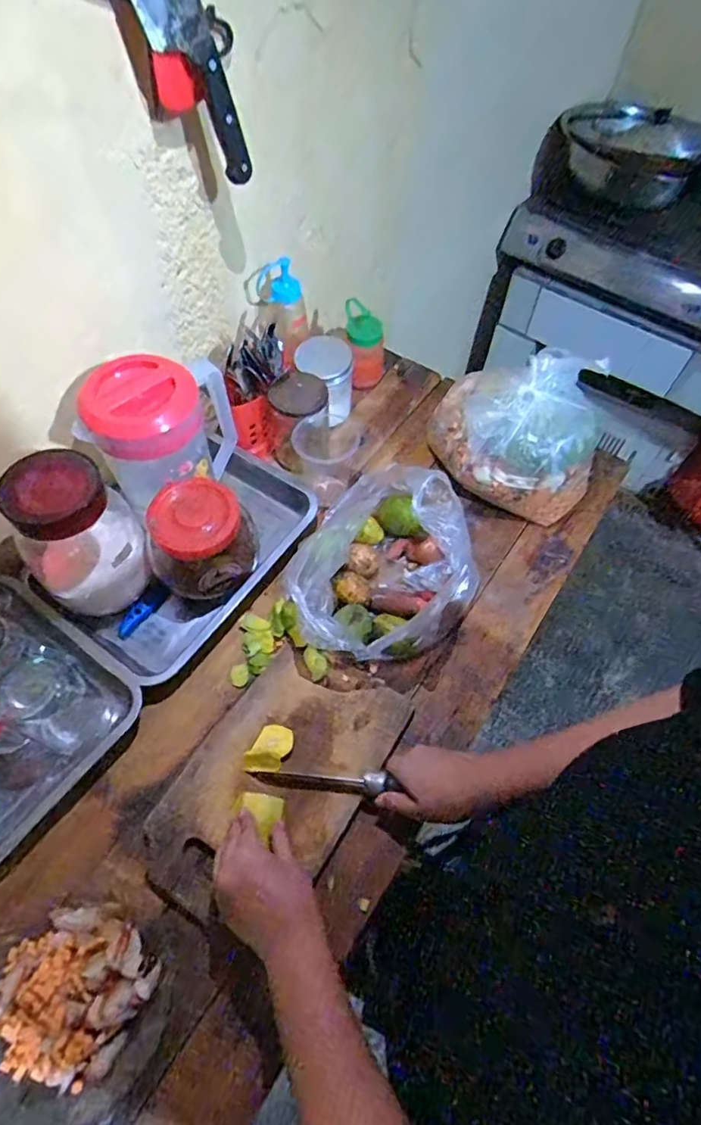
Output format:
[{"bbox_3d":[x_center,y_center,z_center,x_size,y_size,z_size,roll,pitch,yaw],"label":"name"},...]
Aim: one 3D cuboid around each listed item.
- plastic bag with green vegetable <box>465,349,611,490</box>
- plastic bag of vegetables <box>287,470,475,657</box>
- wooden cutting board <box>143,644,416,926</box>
[{"bbox_3d":[0.250,-0.205,0.752,0.175,0.105,0.172,9,58,3],"label":"plastic bag with green vegetable"},{"bbox_3d":[0.043,0.007,0.690,0.195,0.140,0.256,37,64,19],"label":"plastic bag of vegetables"},{"bbox_3d":[-0.081,0.237,0.619,0.181,0.015,0.297,29,61,15],"label":"wooden cutting board"}]

